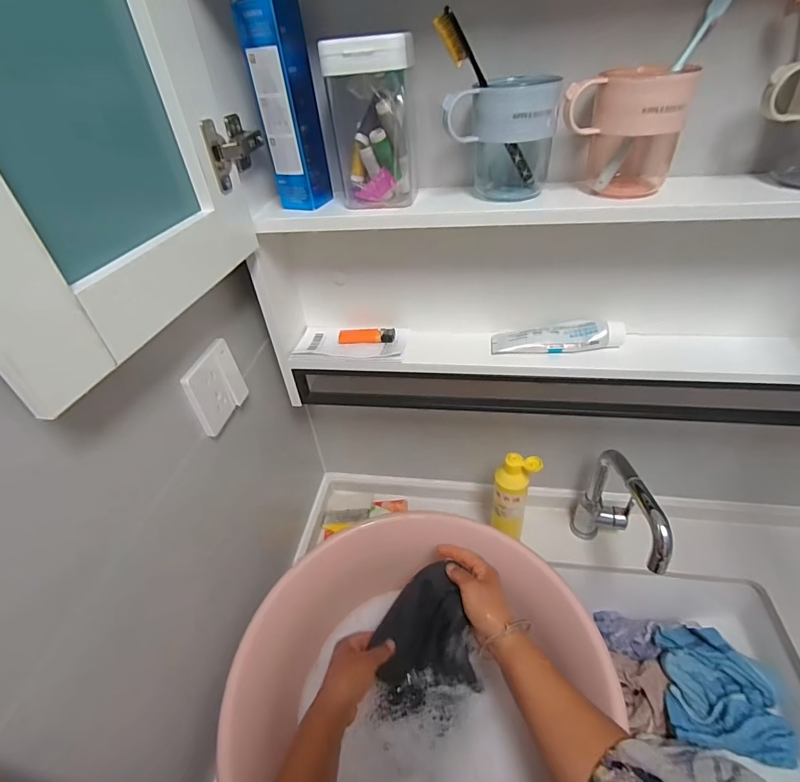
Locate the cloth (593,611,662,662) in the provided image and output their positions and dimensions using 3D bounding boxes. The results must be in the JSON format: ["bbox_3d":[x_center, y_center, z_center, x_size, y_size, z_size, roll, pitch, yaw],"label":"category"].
[{"bbox_3d":[0.391,0.414,0.742,0.094,0.054,0.066,14,44,22],"label":"cloth"}]

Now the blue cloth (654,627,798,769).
[{"bbox_3d":[0.473,0.438,0.635,0.141,0.052,0.155,4,41,12],"label":"blue cloth"}]

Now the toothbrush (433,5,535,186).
[{"bbox_3d":[0.090,-0.275,0.420,0.018,0.182,0.012,-46,43,9],"label":"toothbrush"}]

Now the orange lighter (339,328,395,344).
[{"bbox_3d":[-0.048,-0.081,0.622,0.079,0.016,0.022,0,40,8],"label":"orange lighter"}]

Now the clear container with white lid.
[{"bbox_3d":[-0.027,-0.271,0.447,0.084,0.143,0.065,-5,40,2],"label":"clear container with white lid"}]

